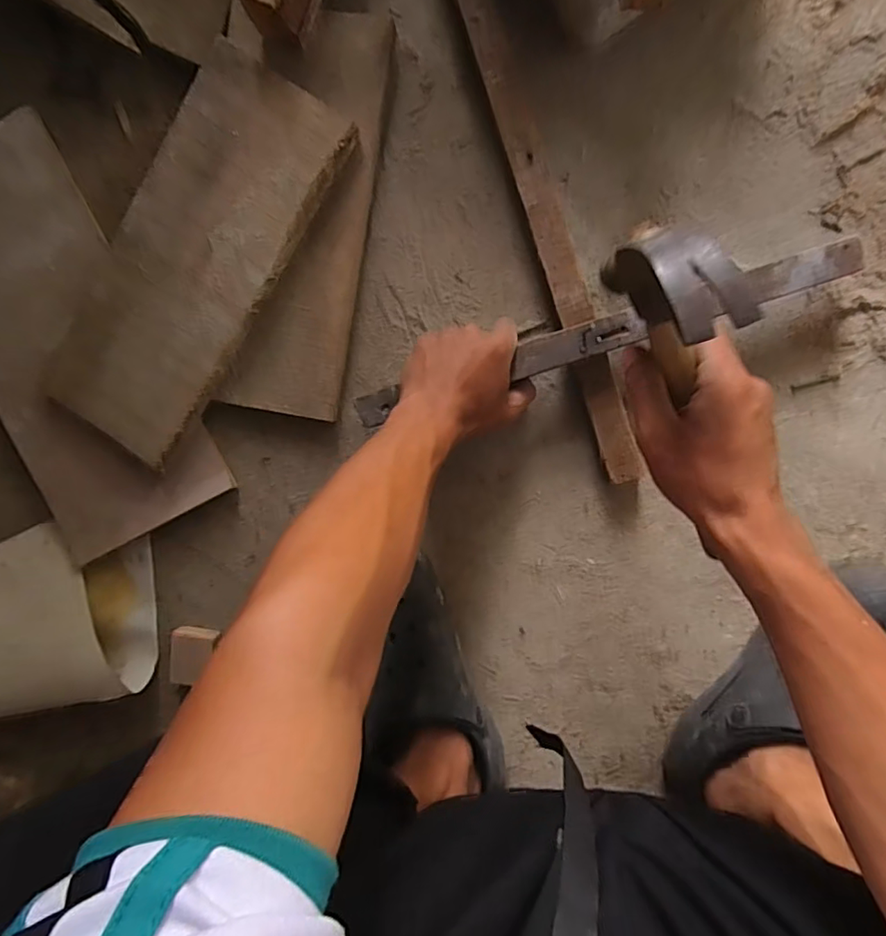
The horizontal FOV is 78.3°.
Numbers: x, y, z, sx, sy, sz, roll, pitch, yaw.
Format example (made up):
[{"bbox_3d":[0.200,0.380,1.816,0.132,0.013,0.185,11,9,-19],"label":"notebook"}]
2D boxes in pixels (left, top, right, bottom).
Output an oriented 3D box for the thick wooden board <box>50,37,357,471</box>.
[{"bbox_3d":[-0.224,-0.183,0.490,0.145,0.020,0.345,33,97,0],"label":"thick wooden board"}]

